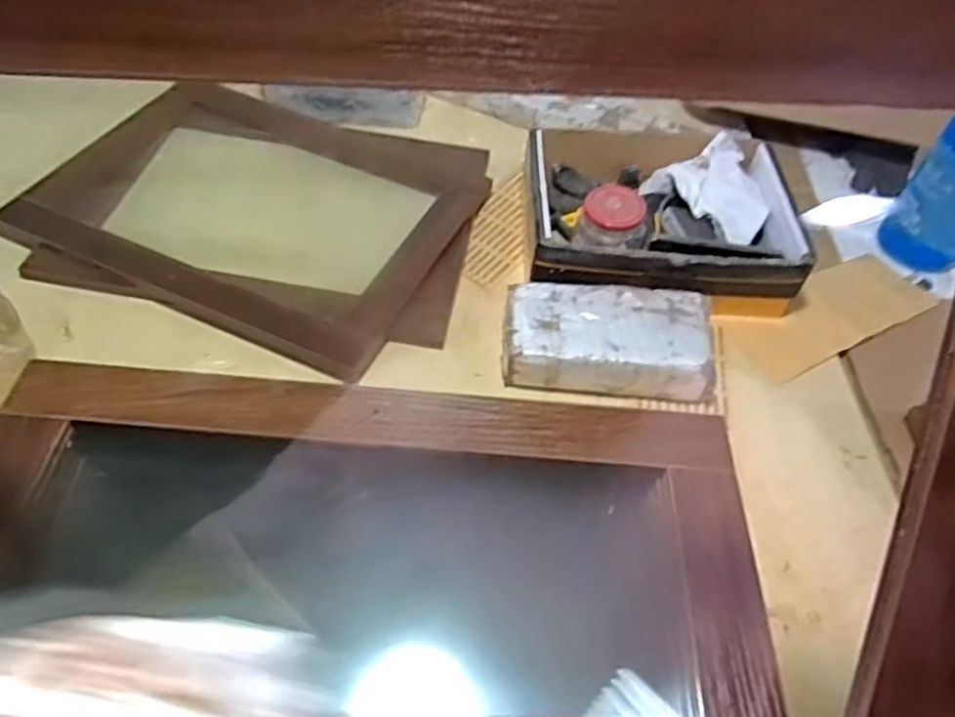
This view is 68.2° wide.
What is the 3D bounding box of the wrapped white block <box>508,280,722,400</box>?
[{"bbox_3d":[0.132,-0.018,0.729,0.208,0.055,0.103,4,51,-2],"label":"wrapped white block"}]

